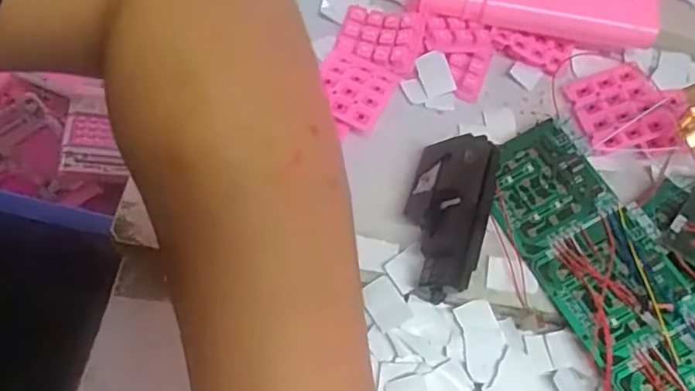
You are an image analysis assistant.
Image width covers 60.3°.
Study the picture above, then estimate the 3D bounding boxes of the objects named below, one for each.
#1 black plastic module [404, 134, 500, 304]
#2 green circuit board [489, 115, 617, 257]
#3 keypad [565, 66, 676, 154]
[{"bbox_3d":[0.057,0.011,0.346,0.045,0.023,0.100,-1,66,34],"label":"black plastic module"},{"bbox_3d":[0.120,-0.006,0.370,0.065,0.008,0.072,-24,66,1],"label":"green circuit board"},{"bbox_3d":[0.179,-0.058,0.395,0.052,0.005,0.059,-18,61,9],"label":"keypad"}]

